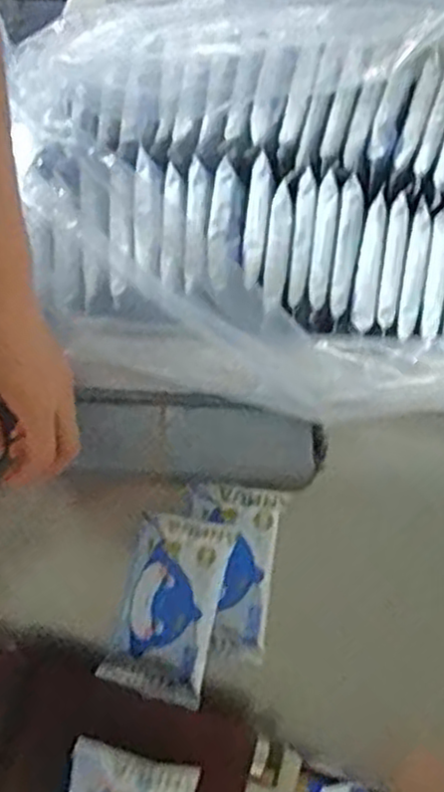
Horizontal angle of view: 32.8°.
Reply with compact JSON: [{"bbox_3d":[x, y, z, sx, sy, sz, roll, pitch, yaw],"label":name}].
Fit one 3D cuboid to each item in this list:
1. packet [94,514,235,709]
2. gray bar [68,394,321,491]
[{"bbox_3d":[-0.040,0.167,0.604,0.080,0.024,0.136,15,79,4],"label":"packet"},{"bbox_3d":[-0.019,0.038,0.631,0.201,0.024,0.066,5,78,2],"label":"gray bar"}]

